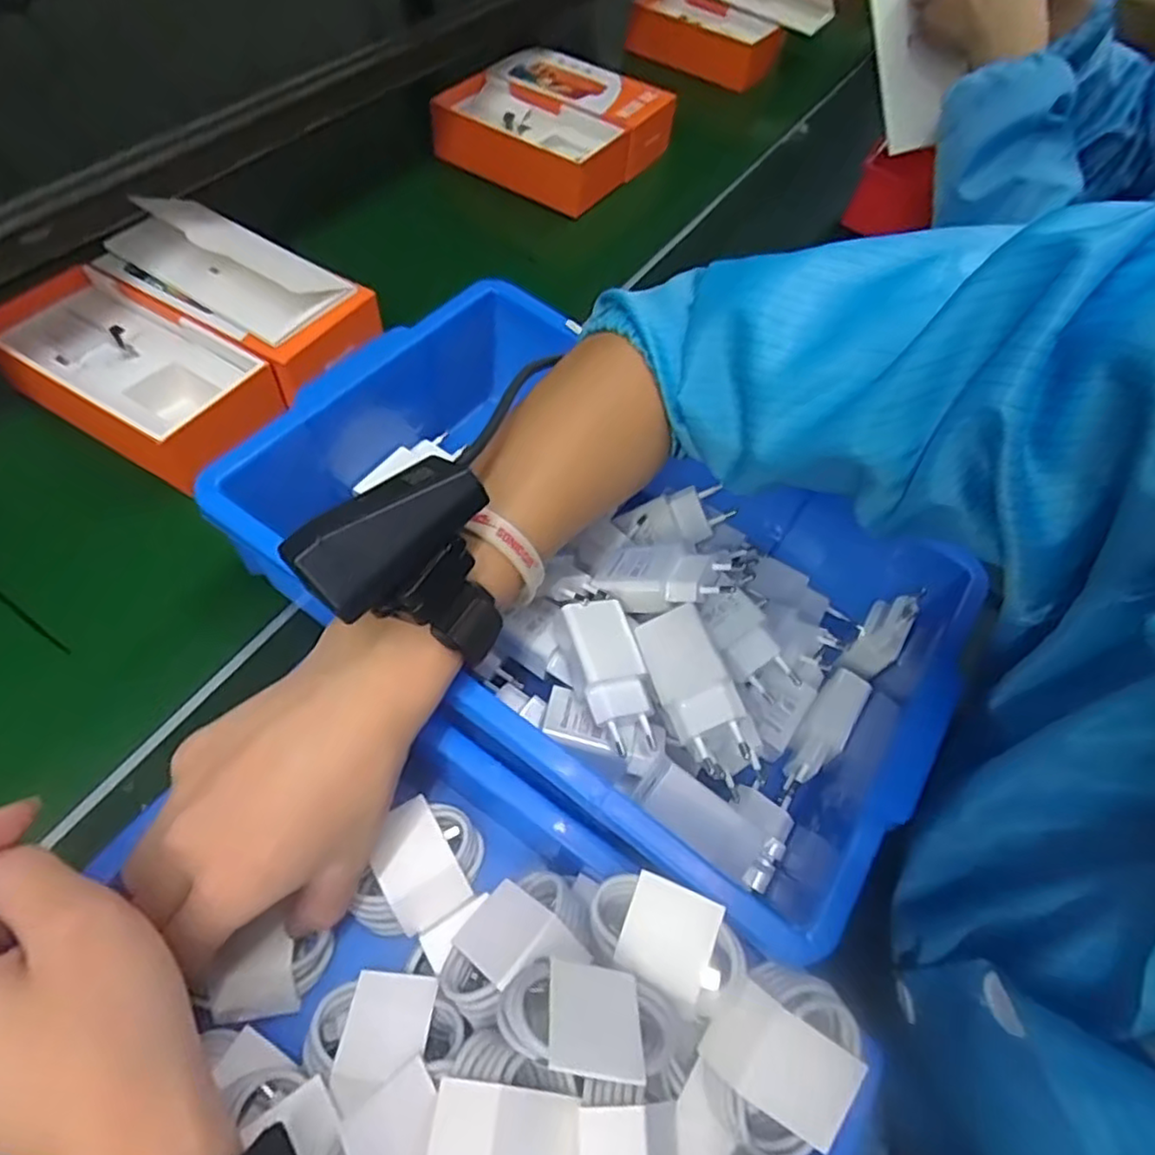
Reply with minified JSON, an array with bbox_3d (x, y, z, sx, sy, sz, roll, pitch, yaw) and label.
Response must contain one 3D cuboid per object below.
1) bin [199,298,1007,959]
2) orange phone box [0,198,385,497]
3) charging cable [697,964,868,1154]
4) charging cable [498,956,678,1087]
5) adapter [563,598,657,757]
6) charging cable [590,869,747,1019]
[{"bbox_3d":[0.009,-0.005,0.391,0.370,0.098,0.233,32,62,15],"label":"bin"},{"bbox_3d":[-0.289,-0.182,0.492,0.220,0.077,0.197,29,61,14],"label":"orange phone box"},{"bbox_3d":[0.079,0.187,0.263,0.054,0.014,0.061,25,81,9],"label":"charging cable"},{"bbox_3d":[0.003,0.168,0.252,0.060,0.023,0.041,23,26,-3],"label":"charging cable"},{"bbox_3d":[0.019,0.049,0.352,0.036,0.017,0.079,-11,60,-10],"label":"adapter"},{"bbox_3d":[0.036,0.143,0.273,0.061,0.015,0.037,25,79,11],"label":"charging cable"}]

